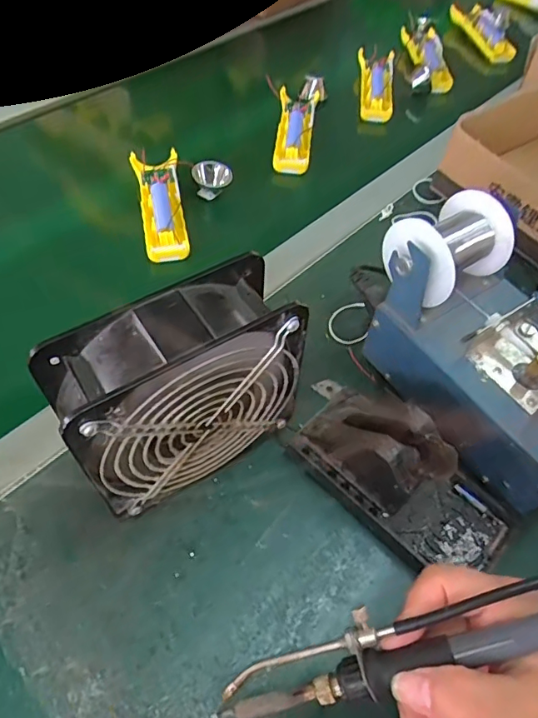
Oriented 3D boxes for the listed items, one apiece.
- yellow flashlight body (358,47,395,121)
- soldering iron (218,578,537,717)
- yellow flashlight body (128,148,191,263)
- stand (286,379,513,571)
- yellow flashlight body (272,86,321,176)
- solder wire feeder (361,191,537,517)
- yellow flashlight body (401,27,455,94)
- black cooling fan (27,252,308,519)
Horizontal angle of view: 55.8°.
[{"bbox_3d":[0.153,-0.391,0.719,0.050,0.029,0.154,5,54,0],"label":"yellow flashlight body"},{"bbox_3d":[0.070,0.123,0.222,0.201,0.016,0.029,-22,55,12],"label":"soldering iron"},{"bbox_3d":[-0.114,-0.169,0.541,0.047,0.026,0.156,-10,55,-10],"label":"yellow flashlight body"},{"bbox_3d":[0.090,0.070,0.358,0.176,0.071,0.081,39,61,22],"label":"stand"},{"bbox_3d":[0.033,-0.292,0.643,0.049,0.025,0.157,7,54,2],"label":"yellow flashlight body"},{"bbox_3d":[0.169,-0.010,0.376,0.123,0.126,0.200,-29,61,-22],"label":"solder wire feeder"},{"bbox_3d":[0.243,-0.465,0.785,0.055,0.027,0.152,1,54,-3],"label":"yellow flashlight body"},{"bbox_3d":[-0.053,0.027,0.331,0.144,0.151,0.056,-28,60,-21],"label":"black cooling fan"}]

